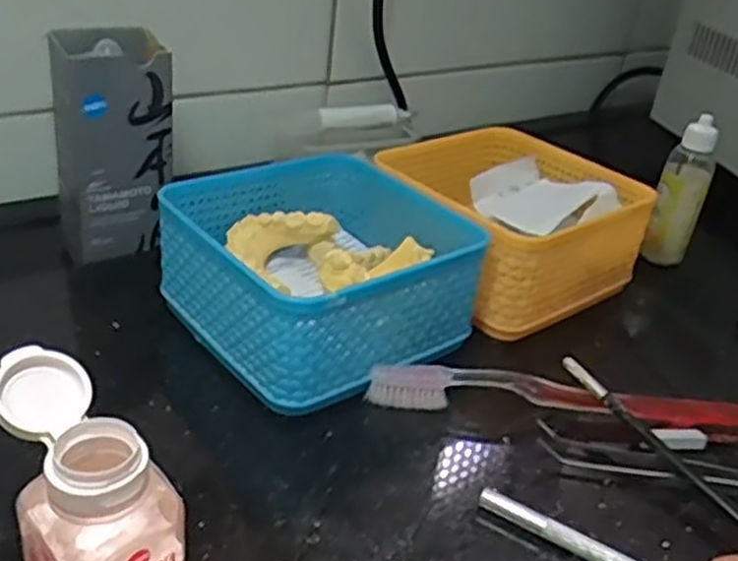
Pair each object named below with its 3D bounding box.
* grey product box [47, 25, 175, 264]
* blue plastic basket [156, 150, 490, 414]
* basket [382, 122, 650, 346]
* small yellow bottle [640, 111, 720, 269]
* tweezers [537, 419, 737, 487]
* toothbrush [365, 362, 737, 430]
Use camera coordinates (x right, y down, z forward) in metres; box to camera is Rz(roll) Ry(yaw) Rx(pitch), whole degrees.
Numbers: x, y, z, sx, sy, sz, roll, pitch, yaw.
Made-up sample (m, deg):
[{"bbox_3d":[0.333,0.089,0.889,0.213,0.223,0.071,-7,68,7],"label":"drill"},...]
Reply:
[{"bbox_3d":[-0.148,-0.077,0.458,0.064,0.124,0.056,-6,32,-20],"label":"grey product box"},{"bbox_3d":[-0.027,-0.007,0.419,0.134,0.067,0.138,-19,38,-36],"label":"blue plastic basket"},{"bbox_3d":[0.083,-0.038,0.487,0.135,0.059,0.137,-20,38,-37],"label":"basket"},{"bbox_3d":[0.223,-0.063,0.563,0.032,0.108,0.025,18,32,20],"label":"small yellow bottle"},{"bbox_3d":[0.144,0.085,0.345,0.139,0.008,0.020,11,30,9],"label":"tweezers"},{"bbox_3d":[0.092,0.056,0.374,0.183,0.020,0.016,6,30,0],"label":"toothbrush"}]

